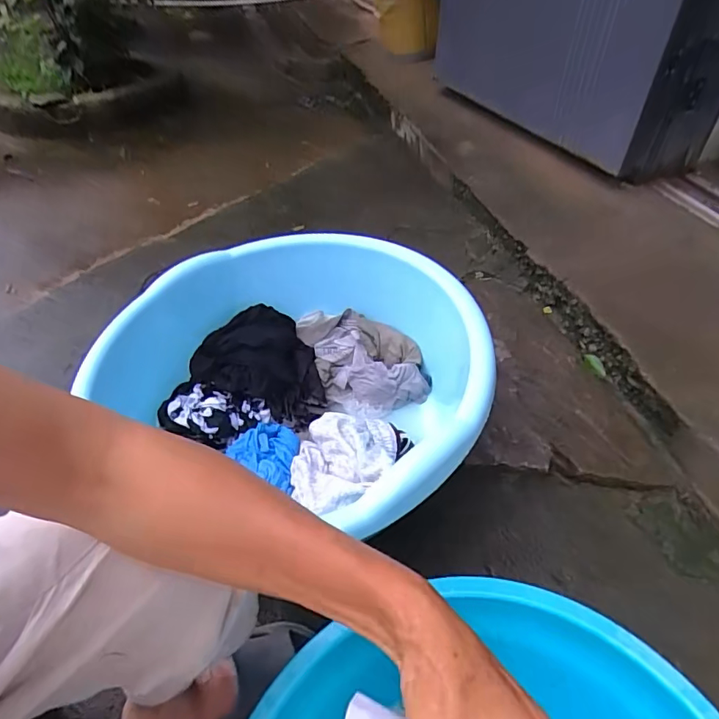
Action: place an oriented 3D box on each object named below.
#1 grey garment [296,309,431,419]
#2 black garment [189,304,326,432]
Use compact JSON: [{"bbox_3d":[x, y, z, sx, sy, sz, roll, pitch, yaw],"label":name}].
[{"bbox_3d":[0.003,-0.011,0.897,0.172,0.097,0.218,-13,46,-14],"label":"grey garment"},{"bbox_3d":[-0.161,0.000,0.874,0.231,0.084,0.171,16,46,15],"label":"black garment"}]

